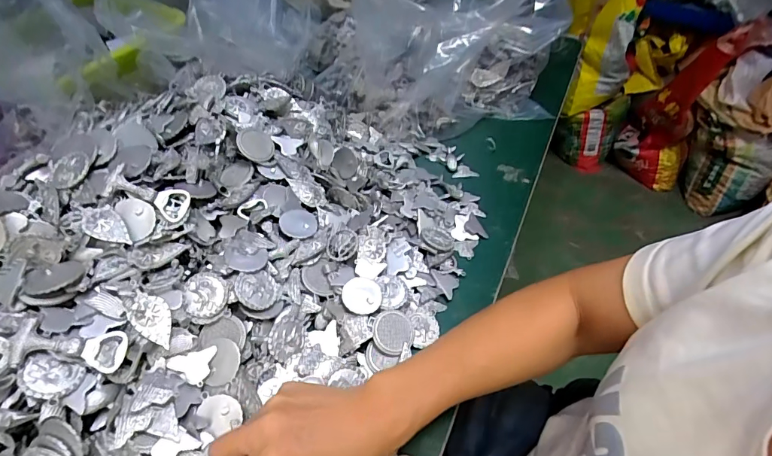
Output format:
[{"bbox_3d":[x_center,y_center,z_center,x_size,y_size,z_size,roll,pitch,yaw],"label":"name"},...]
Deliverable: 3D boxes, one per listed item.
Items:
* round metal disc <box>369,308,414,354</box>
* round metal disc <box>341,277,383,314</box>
[{"bbox_3d":[0.006,0.094,0.394,0.042,0.005,0.038,-18,74,-28],"label":"round metal disc"},{"bbox_3d":[-0.023,0.063,0.405,0.036,0.009,0.037,4,47,-4],"label":"round metal disc"}]

